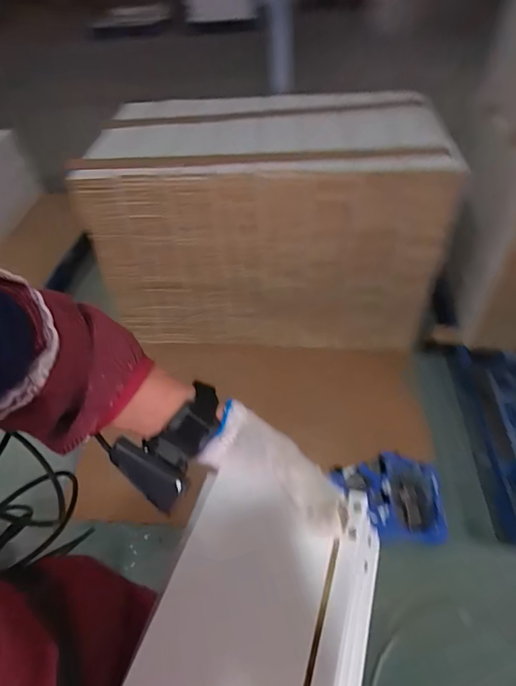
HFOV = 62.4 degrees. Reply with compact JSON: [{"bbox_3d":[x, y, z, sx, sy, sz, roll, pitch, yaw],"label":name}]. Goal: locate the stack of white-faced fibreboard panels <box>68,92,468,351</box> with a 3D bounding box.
[{"bbox_3d":[0.056,-0.343,1.391,0.925,0.643,0.439,-2,48,3],"label":"stack of white-faced fibreboard panels"}]

